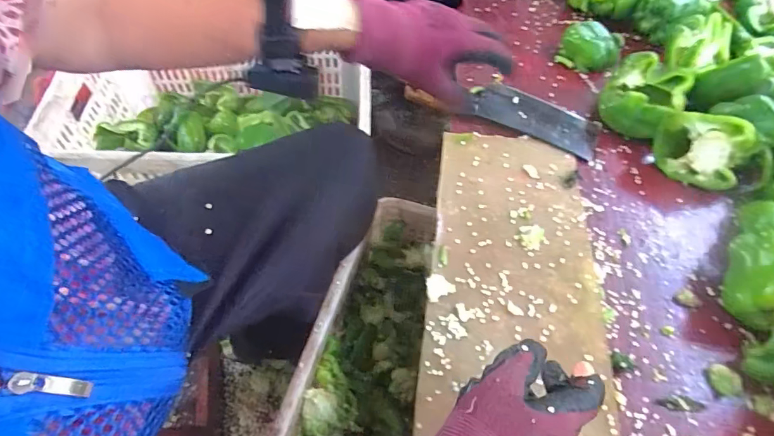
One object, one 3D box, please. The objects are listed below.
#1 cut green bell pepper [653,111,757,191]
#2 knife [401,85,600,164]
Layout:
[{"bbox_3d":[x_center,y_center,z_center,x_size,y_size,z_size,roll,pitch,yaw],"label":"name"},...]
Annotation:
[{"bbox_3d":[0.392,-0.091,0.563,0.097,0.091,0.046,13,36,26],"label":"cut green bell pepper"},{"bbox_3d":[0.155,-0.149,0.609,0.253,0.015,0.085,18,58,7],"label":"knife"}]

